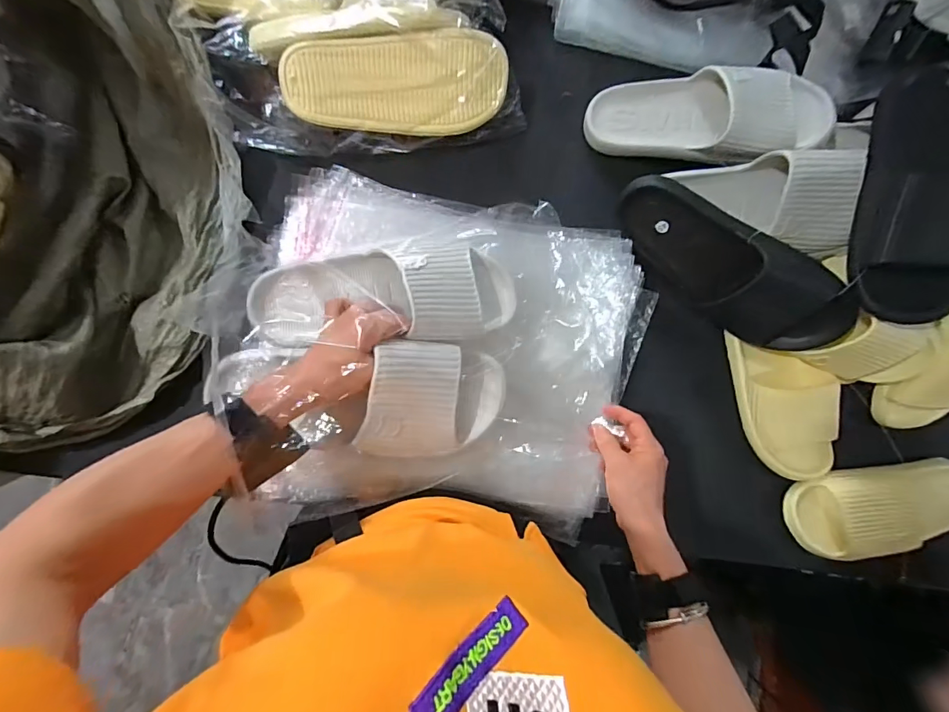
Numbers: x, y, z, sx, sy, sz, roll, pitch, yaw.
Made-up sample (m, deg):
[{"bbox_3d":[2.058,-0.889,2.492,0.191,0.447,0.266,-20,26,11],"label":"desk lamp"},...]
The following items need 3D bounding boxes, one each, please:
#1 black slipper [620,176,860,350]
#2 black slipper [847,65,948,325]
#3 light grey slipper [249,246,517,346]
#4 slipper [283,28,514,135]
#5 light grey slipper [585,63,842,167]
[{"bbox_3d":[0.293,-0.105,0.514,0.283,0.114,0.080,40,44,9],"label":"black slipper"},{"bbox_3d":[0.462,-0.177,0.457,0.091,0.072,0.282,11,82,-3],"label":"black slipper"},{"bbox_3d":[-0.084,-0.062,0.438,0.263,0.067,0.100,-3,83,-10],"label":"light grey slipper"},{"bbox_3d":[-0.089,-0.324,0.529,0.251,0.055,0.101,-4,120,-8],"label":"slipper"},{"bbox_3d":[0.287,-0.294,0.549,0.289,0.064,0.119,7,82,15],"label":"light grey slipper"}]

